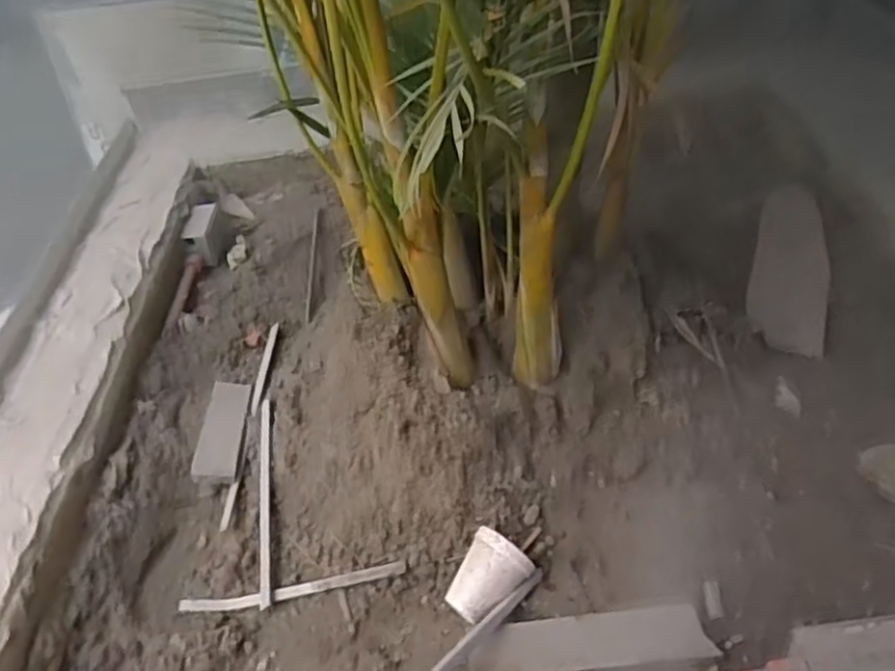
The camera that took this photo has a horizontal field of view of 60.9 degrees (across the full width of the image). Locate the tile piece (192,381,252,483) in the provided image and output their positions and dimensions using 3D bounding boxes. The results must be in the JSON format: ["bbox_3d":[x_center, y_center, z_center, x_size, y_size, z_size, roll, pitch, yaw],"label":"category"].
[{"bbox_3d":[-0.330,0.138,1.125,0.059,0.012,0.187,6,39,-10],"label":"tile piece"}]

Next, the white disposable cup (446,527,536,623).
[{"bbox_3d":[0.044,0.279,0.867,0.075,0.074,0.095,30,54,35],"label":"white disposable cup"}]

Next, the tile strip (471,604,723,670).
[{"bbox_3d":[0.151,0.328,0.807,0.247,0.011,0.066,-7,34,-5],"label":"tile strip"}]

